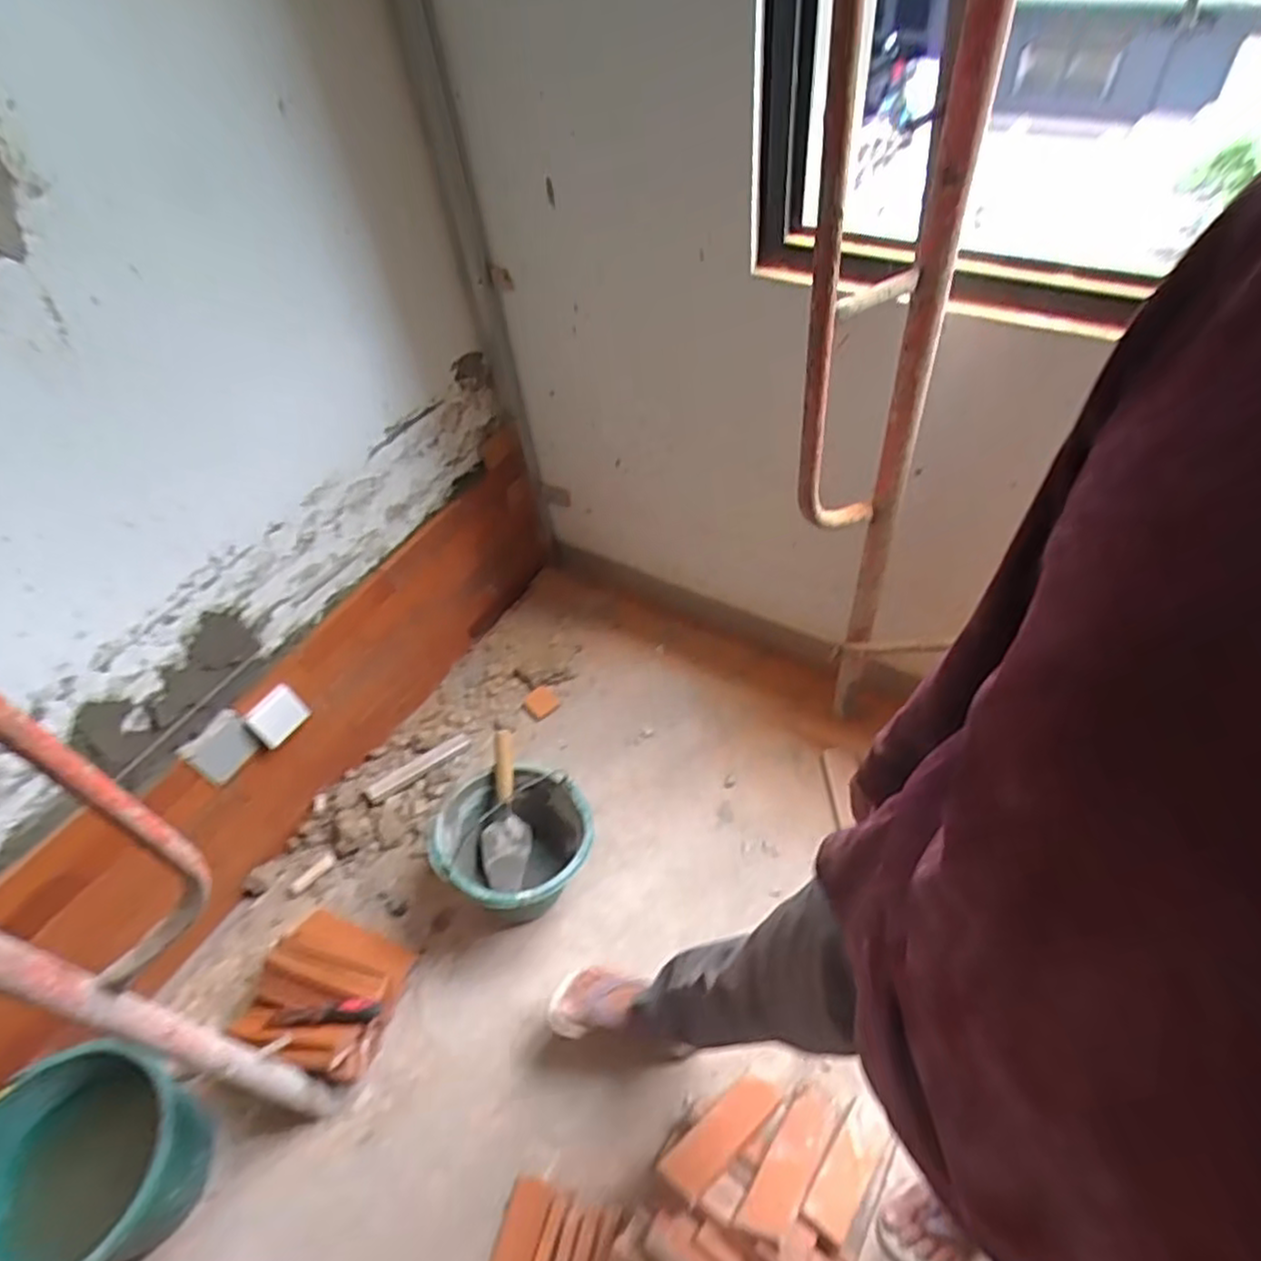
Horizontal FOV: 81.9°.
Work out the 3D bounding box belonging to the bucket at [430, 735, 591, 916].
[{"bbox_3d":[-0.203,0.376,1.304,0.283,0.207,0.262,33,61,28],"label":"bucket"}]

